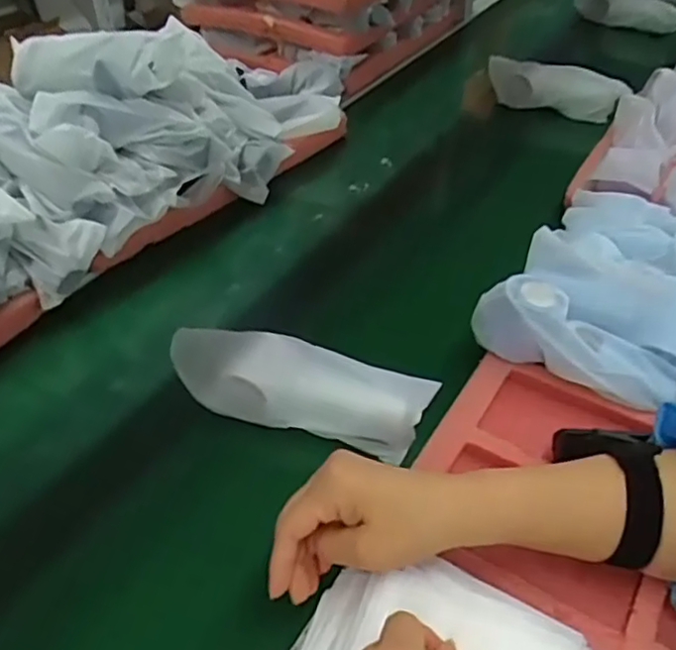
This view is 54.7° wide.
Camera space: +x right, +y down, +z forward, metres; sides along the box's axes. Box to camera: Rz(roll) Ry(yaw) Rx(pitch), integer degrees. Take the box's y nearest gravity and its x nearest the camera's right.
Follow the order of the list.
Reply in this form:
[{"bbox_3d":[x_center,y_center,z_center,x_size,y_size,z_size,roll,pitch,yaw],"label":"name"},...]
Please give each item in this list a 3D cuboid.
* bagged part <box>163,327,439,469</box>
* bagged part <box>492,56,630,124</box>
[{"bbox_3d":[-0.031,0.048,0.530,0.204,0.057,0.056,10,43,14],"label":"bagged part"},{"bbox_3d":[0.329,-0.359,0.990,0.194,0.070,0.042,12,43,16],"label":"bagged part"}]

